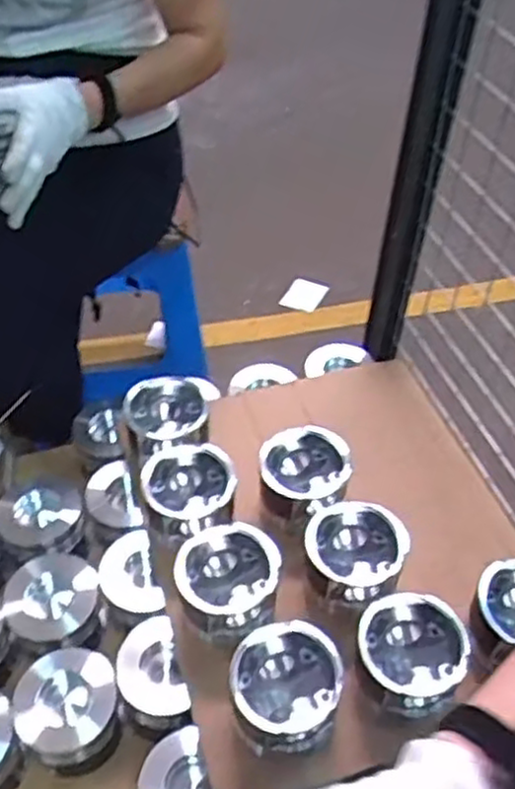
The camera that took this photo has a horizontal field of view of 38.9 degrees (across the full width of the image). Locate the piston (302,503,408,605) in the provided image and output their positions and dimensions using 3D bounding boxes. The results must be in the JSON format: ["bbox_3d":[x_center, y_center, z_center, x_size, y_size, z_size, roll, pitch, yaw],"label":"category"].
[{"bbox_3d":[0.115,0.188,0.865,0.116,0.065,0.108,2,51,-3],"label":"piston"}]

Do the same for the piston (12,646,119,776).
[{"bbox_3d":[-0.218,0.361,0.841,0.103,0.129,0.117,-7,48,-7],"label":"piston"}]

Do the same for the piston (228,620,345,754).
[{"bbox_3d":[0.028,0.305,0.758,0.114,0.070,0.113,1,47,-1],"label":"piston"}]

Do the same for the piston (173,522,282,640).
[{"bbox_3d":[-0.035,0.217,0.841,0.116,0.066,0.116,10,48,8],"label":"piston"}]

